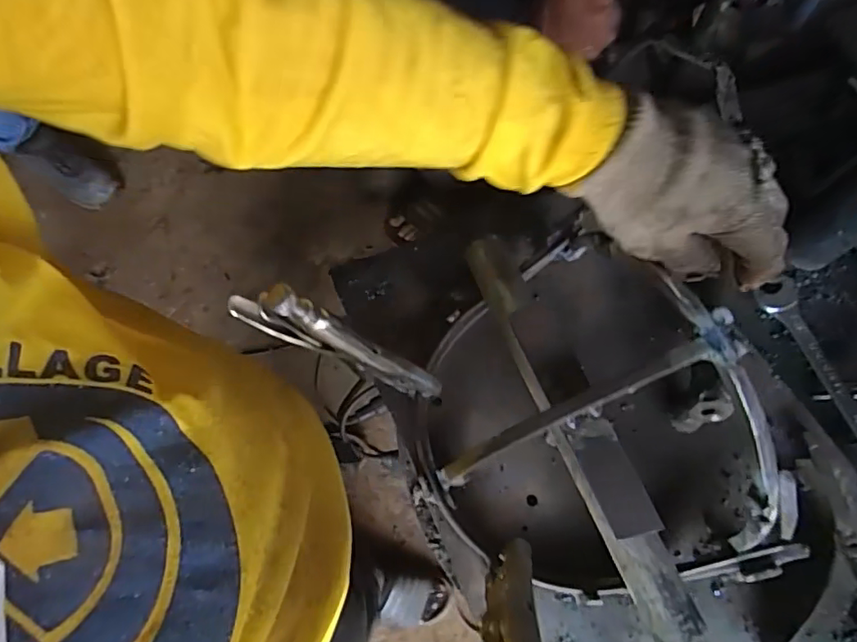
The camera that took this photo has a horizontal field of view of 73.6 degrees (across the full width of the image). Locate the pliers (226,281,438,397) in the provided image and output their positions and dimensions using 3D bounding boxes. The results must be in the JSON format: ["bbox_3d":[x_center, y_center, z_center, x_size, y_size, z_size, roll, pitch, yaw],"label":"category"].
[{"bbox_3d":[-0.043,0.021,0.343,0.050,0.179,0.013,3,71,33],"label":"pliers"}]

